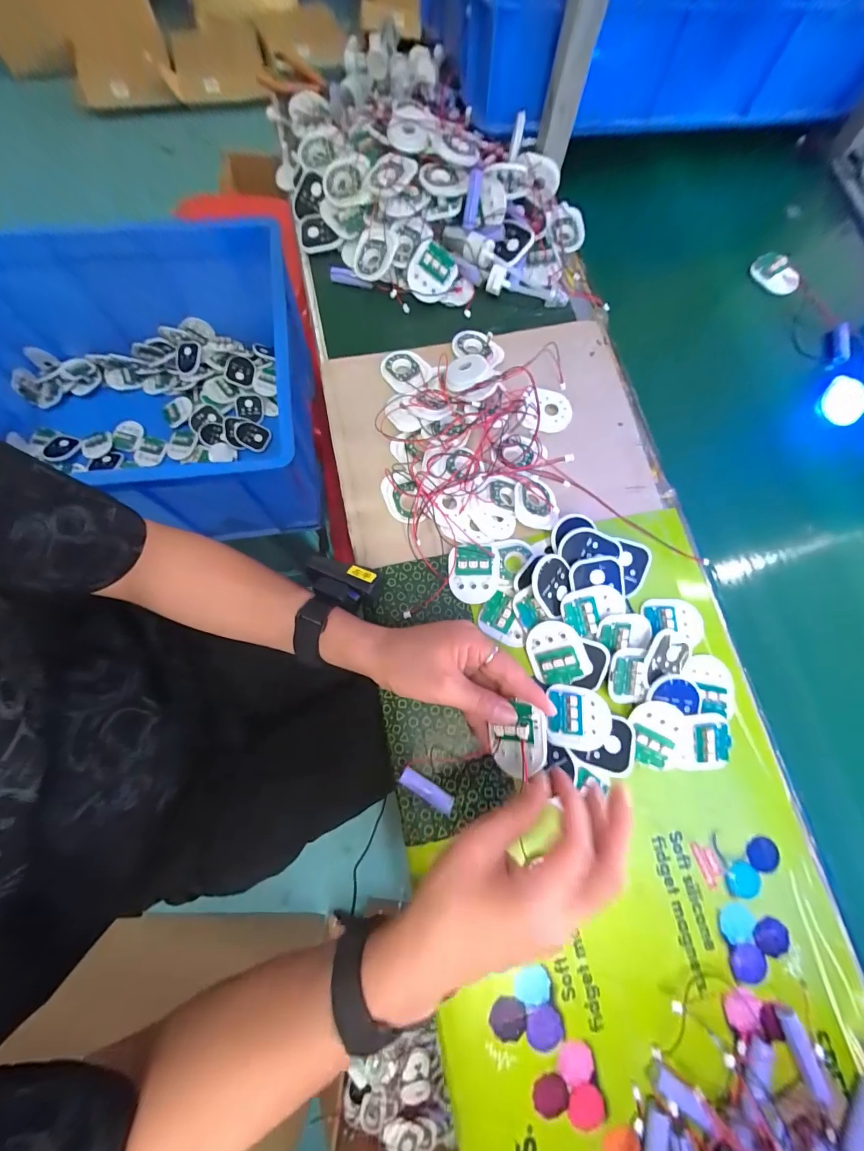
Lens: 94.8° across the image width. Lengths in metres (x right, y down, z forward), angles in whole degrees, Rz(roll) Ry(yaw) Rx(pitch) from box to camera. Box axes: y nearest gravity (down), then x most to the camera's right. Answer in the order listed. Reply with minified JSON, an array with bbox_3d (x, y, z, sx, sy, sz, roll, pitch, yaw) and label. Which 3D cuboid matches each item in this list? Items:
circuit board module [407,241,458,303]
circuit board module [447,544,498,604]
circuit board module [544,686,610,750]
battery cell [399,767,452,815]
[{"bbox_3d":[-0.002,-0.358,0.469,0.052,0.013,0.059,35,98,-6],"label":"circuit board module"},{"bbox_3d":[0.039,-0.003,0.385,0.048,0.014,0.056,6,76,-2],"label":"circuit board module"},{"bbox_3d":[0.130,0.125,0.345,0.057,0.012,0.052,7,76,-1],"label":"circuit board module"},{"bbox_3d":[-0.005,0.185,0.342,0.050,0.012,0.017,32,76,5],"label":"battery cell"}]

